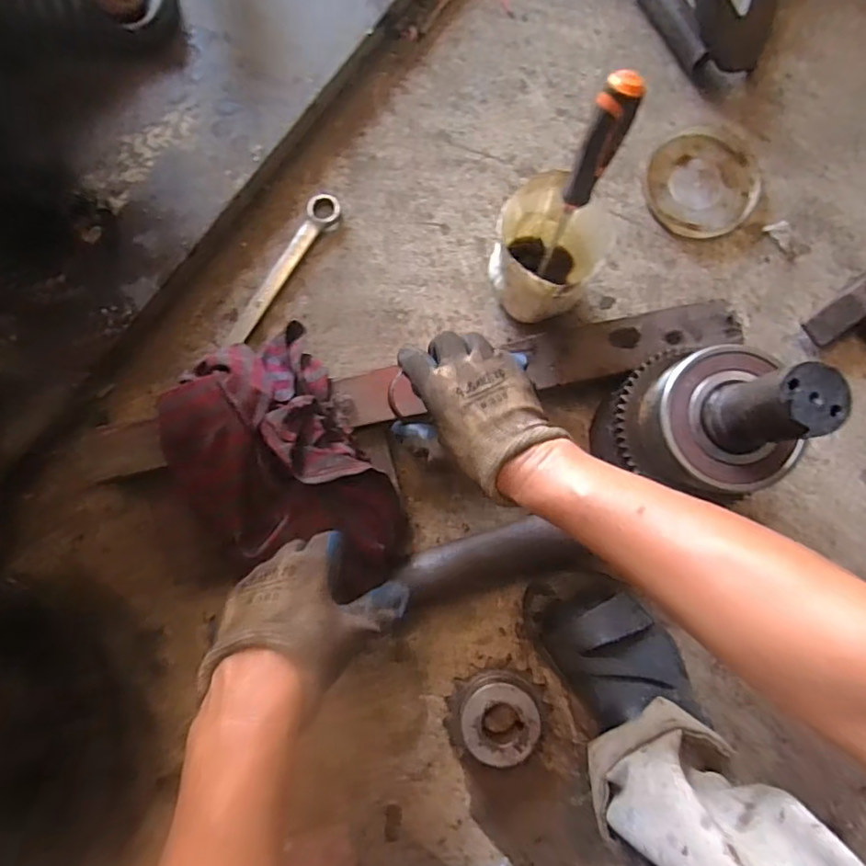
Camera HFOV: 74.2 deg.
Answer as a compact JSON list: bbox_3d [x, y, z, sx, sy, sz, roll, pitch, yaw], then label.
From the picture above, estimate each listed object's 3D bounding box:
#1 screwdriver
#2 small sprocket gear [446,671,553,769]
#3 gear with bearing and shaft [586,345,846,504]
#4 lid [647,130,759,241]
[{"bbox_3d":[0.118,-0.197,0.459,0.028,0.169,0.023,17,59,-1],"label":"screwdriver"},{"bbox_3d":[0.063,0.264,0.527,0.094,0.031,0.077,5,85,0],"label":"small sprocket gear"},{"bbox_3d":[0.211,-0.008,0.405,0.114,0.153,0.108,26,85,1],"label":"gear with bearing and shaft"},{"bbox_3d":[0.282,-0.261,0.597,0.116,0.007,0.109,-22,86,-3],"label":"lid"}]

